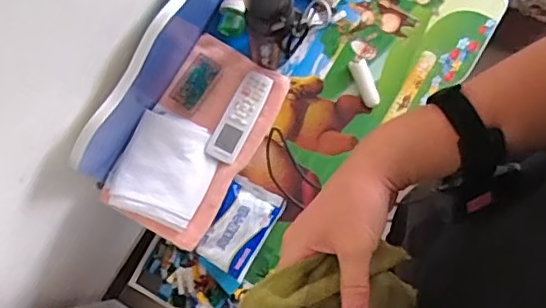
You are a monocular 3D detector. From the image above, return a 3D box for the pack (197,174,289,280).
[{"bbox_3d":[-0.053,0.119,0.950,0.089,0.024,0.146,28,81,6],"label":"pack"}]

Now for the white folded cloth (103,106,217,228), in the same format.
[{"bbox_3d":[-0.170,0.022,0.931,0.141,0.022,0.164,26,80,-7],"label":"white folded cloth"}]

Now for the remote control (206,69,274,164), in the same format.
[{"bbox_3d":[-0.053,-0.061,0.957,0.051,0.016,0.156,30,84,-8],"label":"remote control"}]

